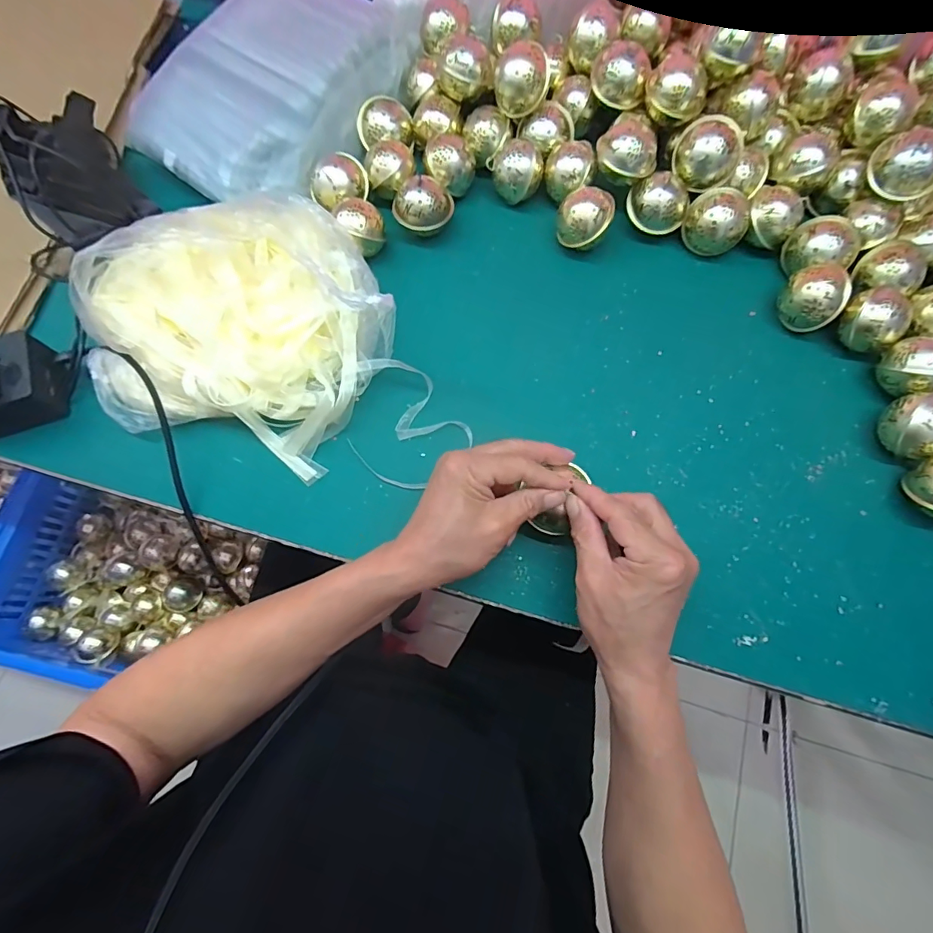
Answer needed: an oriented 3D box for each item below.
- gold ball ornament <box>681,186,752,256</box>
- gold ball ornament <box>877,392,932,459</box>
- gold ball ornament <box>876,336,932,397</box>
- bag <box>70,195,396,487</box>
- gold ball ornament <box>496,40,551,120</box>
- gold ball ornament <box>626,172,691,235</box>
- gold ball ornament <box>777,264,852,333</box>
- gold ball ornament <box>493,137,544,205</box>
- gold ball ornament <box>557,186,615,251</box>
[{"bbox_3d":[0.270,-0.264,0.519,0.064,0.047,0.060,32,76,12],"label":"gold ball ornament"},{"bbox_3d":[0.413,-0.035,0.439,0.054,0.048,0.060,-23,72,-5],"label":"gold ball ornament"},{"bbox_3d":[0.431,-0.093,0.462,0.054,0.046,0.056,-19,72,-4],"label":"gold ball ornament"},{"bbox_3d":[-0.208,-0.137,0.446,0.280,0.092,0.238,15,73,7],"label":"bag"},{"bbox_3d":[0.061,-0.423,0.529,0.057,0.056,0.049,3,72,3],"label":"gold ball ornament"},{"bbox_3d":[0.214,-0.290,0.527,0.058,0.046,0.056,-1,72,2],"label":"gold ball ornament"},{"bbox_3d":[0.350,-0.170,0.487,0.057,0.047,0.055,-1,72,2],"label":"gold ball ornament"},{"bbox_3d":[0.056,-0.327,0.539,0.057,0.050,0.055,8,72,5],"label":"gold ball ornament"},{"bbox_3d":[0.128,-0.262,0.514,0.055,0.051,0.050,13,73,6],"label":"gold ball ornament"}]

